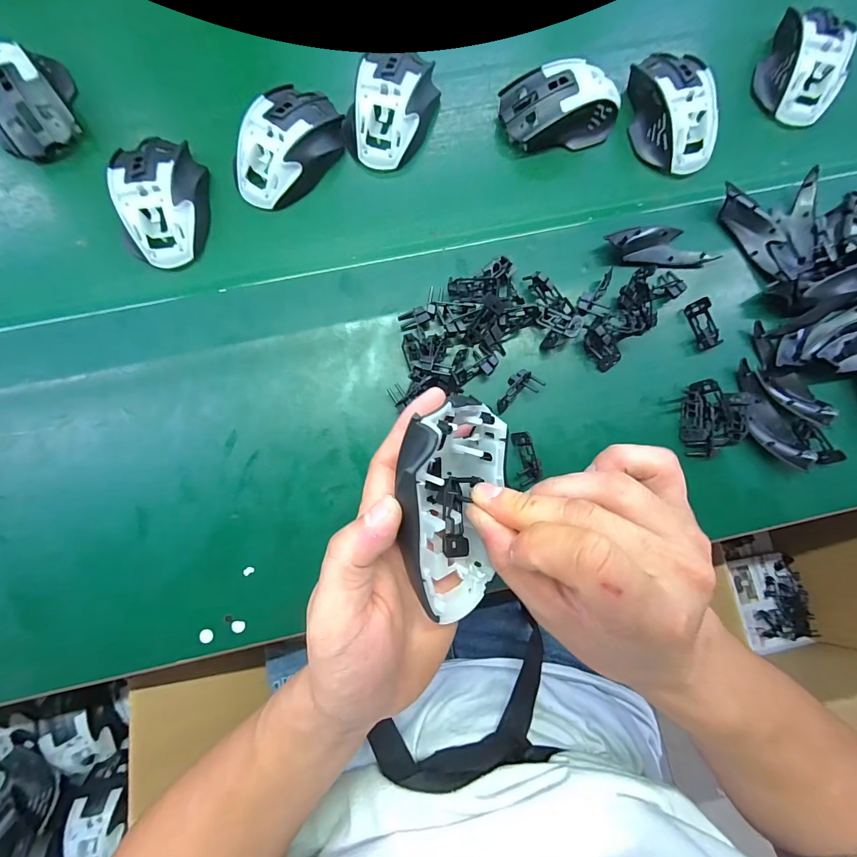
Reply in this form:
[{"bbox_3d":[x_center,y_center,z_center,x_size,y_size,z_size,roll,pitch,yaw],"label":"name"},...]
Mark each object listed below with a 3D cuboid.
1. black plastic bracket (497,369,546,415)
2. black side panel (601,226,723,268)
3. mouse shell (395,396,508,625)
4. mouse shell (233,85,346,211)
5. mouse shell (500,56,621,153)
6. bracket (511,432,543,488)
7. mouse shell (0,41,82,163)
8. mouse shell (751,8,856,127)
[{"bbox_3d":[0.075,-0.034,0.330,0.045,0.012,0.023,-34,87,-4],"label":"black plastic bracket"},{"bbox_3d":[0.206,-0.165,0.343,0.096,0.015,0.033,6,85,-1],"label":"black side panel"},{"bbox_3d":[0.006,0.043,0.203,0.038,0.071,0.115,9,108,39],"label":"mouse shell"},{"bbox_3d":[-0.125,-0.251,0.342,0.068,0.033,0.109,27,85,1],"label":"mouse shell"},{"bbox_3d":[0.123,-0.296,0.351,0.108,0.034,0.061,-8,85,-2],"label":"mouse shell"},{"bbox_3d":[0.083,0.025,0.323,0.021,0.014,0.044,-10,85,-3],"label":"bracket"},{"bbox_3d":[-0.352,-0.288,0.339,0.060,0.037,0.081,-18,86,-3],"label":"mouse shell"},{"bbox_3d":[0.354,-0.340,0.363,0.060,0.040,0.097,16,85,0],"label":"mouse shell"}]

